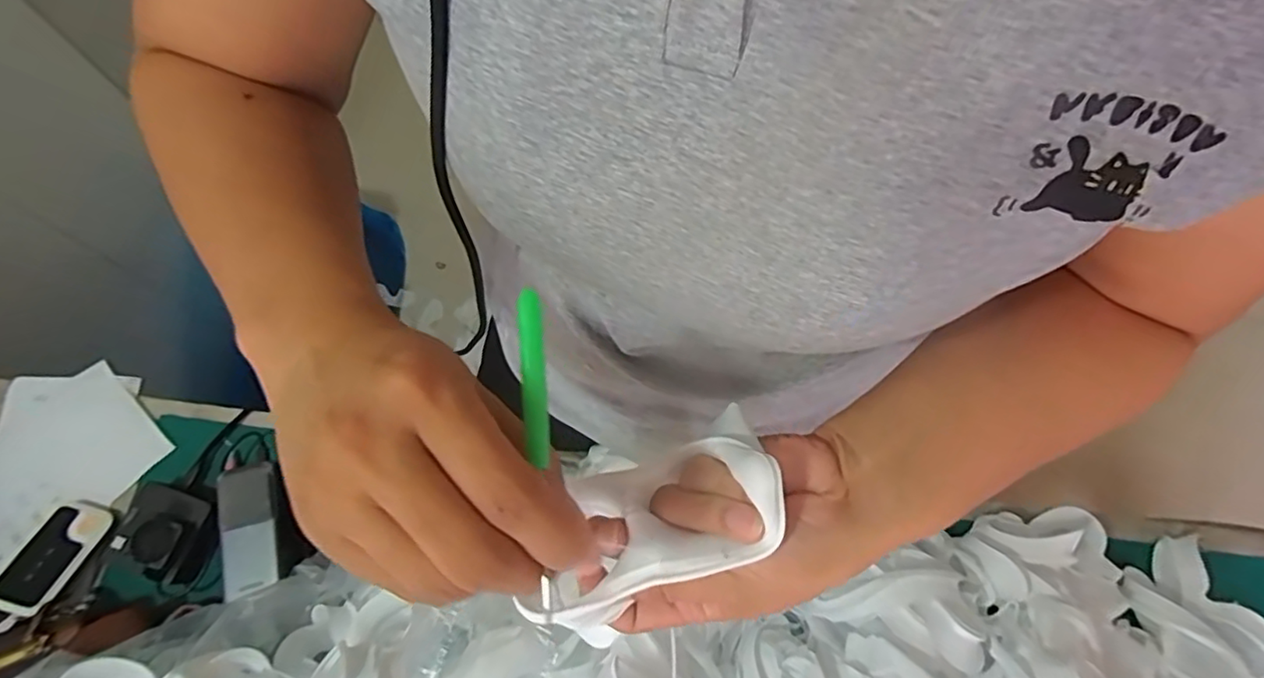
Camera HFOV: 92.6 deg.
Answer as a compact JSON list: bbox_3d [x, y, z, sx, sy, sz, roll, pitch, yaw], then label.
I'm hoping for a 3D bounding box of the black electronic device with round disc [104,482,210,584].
[{"bbox_3d":[-0.441,0.177,0.556,0.080,0.028,0.074,16,71,3],"label":"black electronic device with round disc"}]

